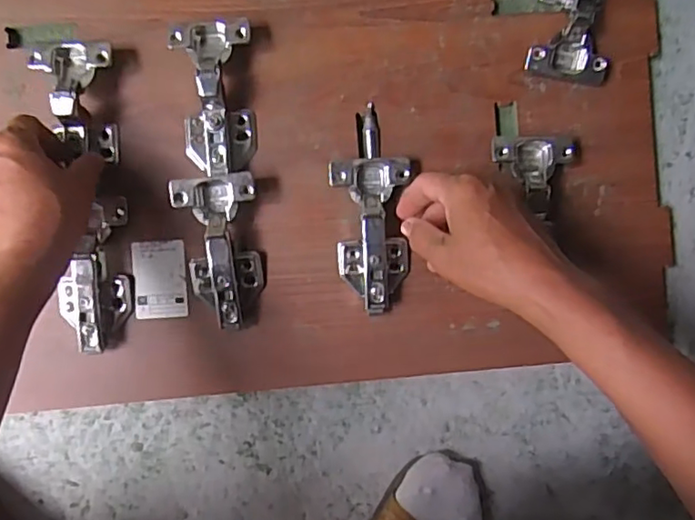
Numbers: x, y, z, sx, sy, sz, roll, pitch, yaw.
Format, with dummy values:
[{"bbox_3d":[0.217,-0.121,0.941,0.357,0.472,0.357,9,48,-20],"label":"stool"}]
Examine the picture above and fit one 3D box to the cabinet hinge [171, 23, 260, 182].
[{"bbox_3d":[-0.099,-0.118,0.454,0.058,0.035,0.118,-3,96,-2],"label":"cabinet hinge"}]

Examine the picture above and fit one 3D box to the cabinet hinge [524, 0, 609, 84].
[{"bbox_3d":[0.179,-0.196,0.459,0.059,0.032,0.112,11,94,-4],"label":"cabinet hinge"}]

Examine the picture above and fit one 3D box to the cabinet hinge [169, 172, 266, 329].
[{"bbox_3d":[-0.096,-0.007,0.461,0.060,0.032,0.112,-5,95,-3],"label":"cabinet hinge"}]

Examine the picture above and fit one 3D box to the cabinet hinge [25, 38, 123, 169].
[{"bbox_3d":[-0.203,-0.118,0.441,0.063,0.040,0.089,2,95,-4],"label":"cabinet hinge"}]

